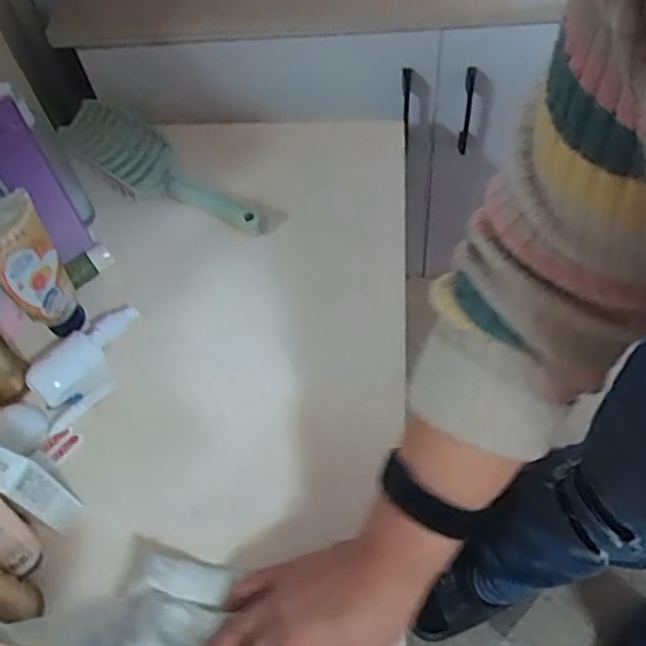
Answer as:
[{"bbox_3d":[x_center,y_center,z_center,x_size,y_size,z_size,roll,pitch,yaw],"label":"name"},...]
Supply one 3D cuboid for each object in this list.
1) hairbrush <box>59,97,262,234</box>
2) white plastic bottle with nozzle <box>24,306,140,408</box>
[{"bbox_3d":[-0.159,-0.152,0.661,0.229,0.044,0.072,31,64,-1],"label":"hairbrush"},{"bbox_3d":[-0.207,0.022,0.576,0.033,0.026,0.107,34,67,23],"label":"white plastic bottle with nozzle"}]

